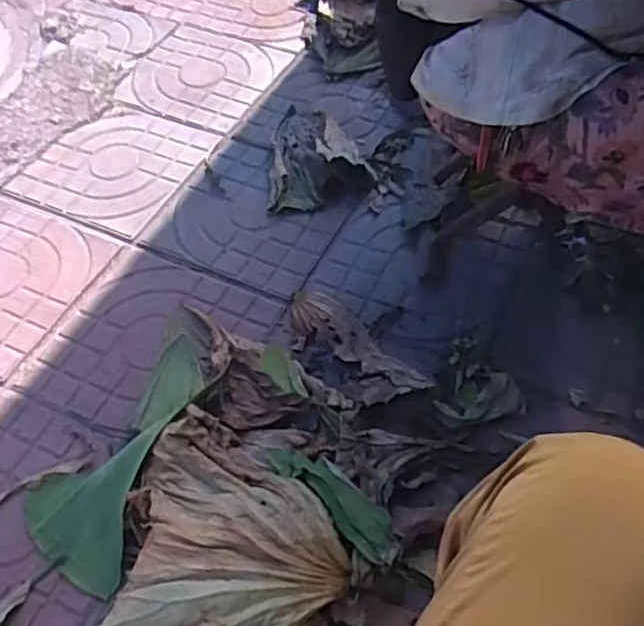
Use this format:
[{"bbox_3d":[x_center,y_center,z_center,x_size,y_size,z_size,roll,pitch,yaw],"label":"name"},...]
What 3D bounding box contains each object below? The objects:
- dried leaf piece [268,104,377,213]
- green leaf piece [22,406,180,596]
[{"bbox_3d":[0.001,-0.307,1.235,0.186,0.055,0.283,-1,52,4],"label":"dried leaf piece"},{"bbox_3d":[-0.301,0.219,0.825,0.173,0.088,0.194,12,54,13],"label":"green leaf piece"}]

